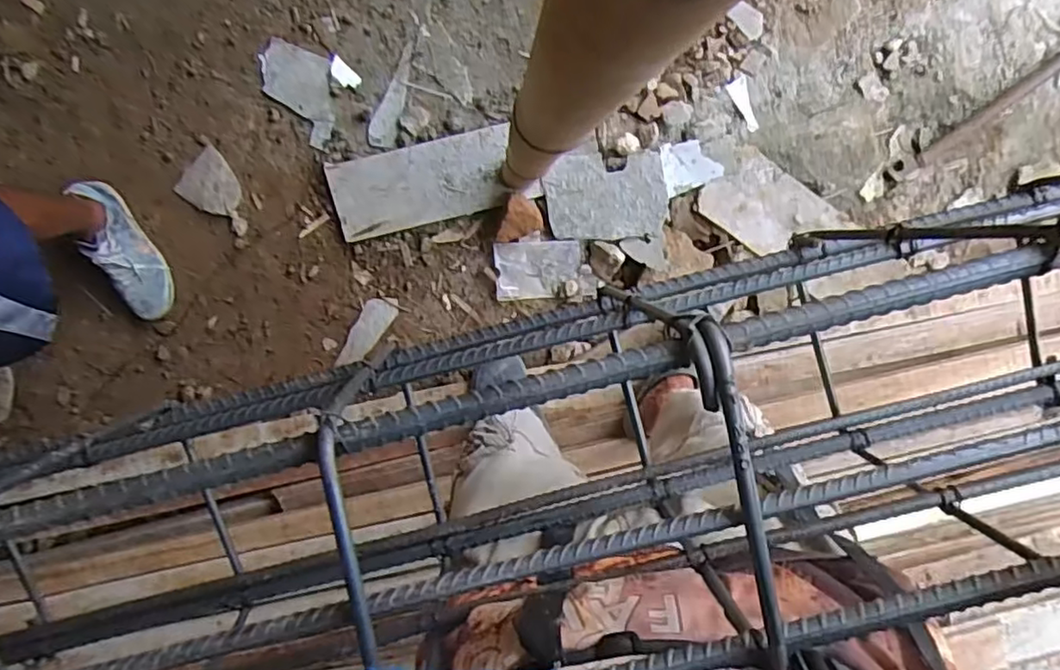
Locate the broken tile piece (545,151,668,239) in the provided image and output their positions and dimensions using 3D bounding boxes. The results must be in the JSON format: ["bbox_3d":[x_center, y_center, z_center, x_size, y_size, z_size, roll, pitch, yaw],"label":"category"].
[{"bbox_3d":[0.151,-0.274,1.264,0.232,0.013,0.161,-1,104,6],"label":"broken tile piece"}]

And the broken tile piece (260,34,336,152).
[{"bbox_3d":[-0.451,-0.467,1.240,0.127,0.009,0.195,-2,99,-2],"label":"broken tile piece"}]

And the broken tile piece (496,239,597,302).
[{"bbox_3d":[0.032,-0.131,1.309,0.200,0.020,0.118,-2,93,-1],"label":"broken tile piece"}]

